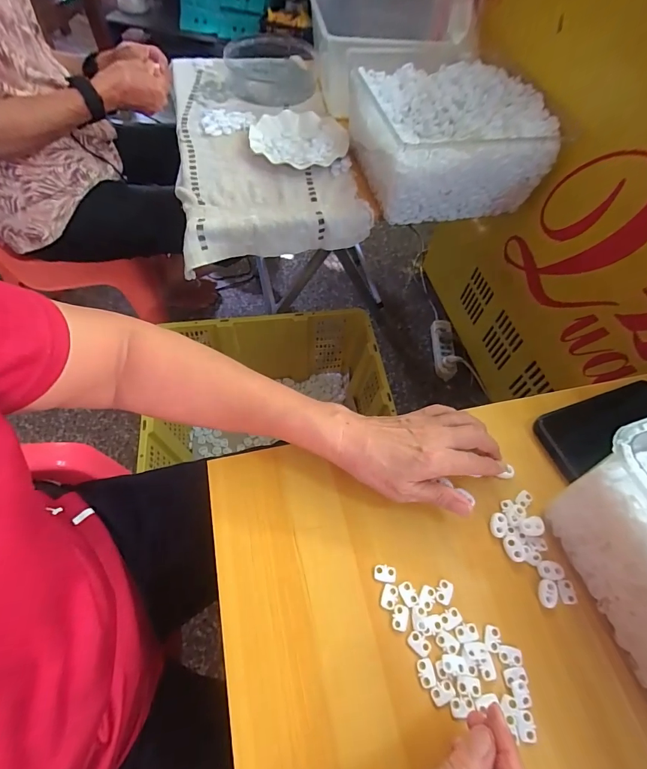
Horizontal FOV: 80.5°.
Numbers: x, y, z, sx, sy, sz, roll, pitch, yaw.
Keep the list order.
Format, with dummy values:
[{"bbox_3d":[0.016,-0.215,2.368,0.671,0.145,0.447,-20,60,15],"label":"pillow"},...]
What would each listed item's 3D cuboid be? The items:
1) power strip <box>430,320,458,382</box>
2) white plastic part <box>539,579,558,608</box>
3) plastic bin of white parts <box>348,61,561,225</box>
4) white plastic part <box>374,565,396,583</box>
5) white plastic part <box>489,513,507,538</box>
[{"bbox_3d":[0.355,-0.109,1.128,0.054,0.046,0.201,3,60,-2],"label":"power strip"},{"bbox_3d":[0.198,0.184,0.335,0.016,0.004,0.022,19,61,7],"label":"white plastic part"},{"bbox_3d":[0.210,-0.434,0.674,0.275,0.130,0.276,-7,61,-8],"label":"plastic bin of white parts"},{"bbox_3d":[0.054,0.165,0.334,0.019,0.004,0.013,9,60,1],"label":"white plastic part"},{"bbox_3d":[0.166,0.133,0.362,0.015,0.004,0.022,14,60,4],"label":"white plastic part"}]

